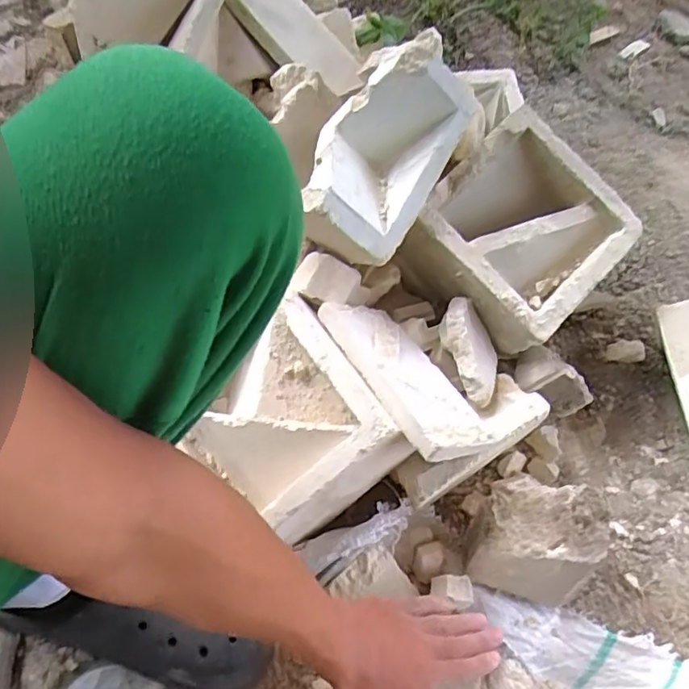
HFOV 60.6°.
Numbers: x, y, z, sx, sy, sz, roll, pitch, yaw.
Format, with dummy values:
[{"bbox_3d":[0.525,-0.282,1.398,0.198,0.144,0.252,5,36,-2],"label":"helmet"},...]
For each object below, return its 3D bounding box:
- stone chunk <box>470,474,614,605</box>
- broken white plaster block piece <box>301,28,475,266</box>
[{"bbox_3d":[0.186,0.190,0.576,0.108,0.080,0.097,17,66,1],"label":"stone chunk"},{"bbox_3d":[0.037,-0.196,0.619,0.125,0.108,0.211,28,77,-9],"label":"broken white plaster block piece"}]

